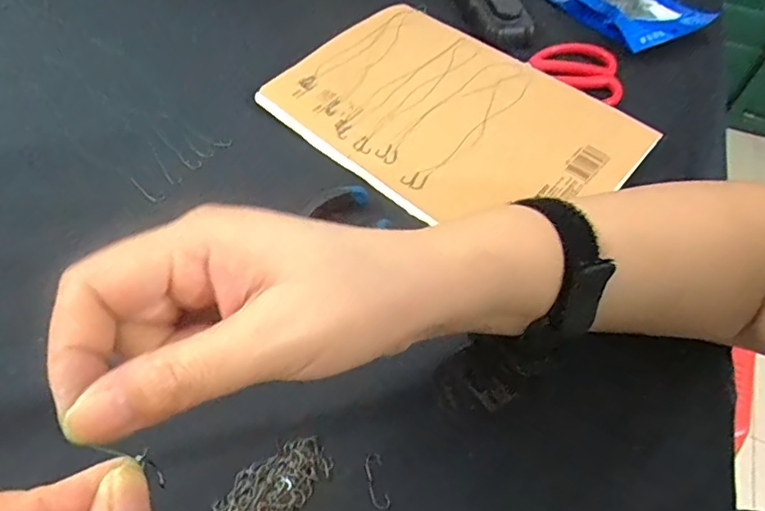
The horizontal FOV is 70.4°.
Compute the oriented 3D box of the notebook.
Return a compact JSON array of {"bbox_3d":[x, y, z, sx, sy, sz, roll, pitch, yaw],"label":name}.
[{"bbox_3d":[0.053,-0.112,0.418,0.257,0.011,0.181,37,61,20],"label":"notebook"}]

